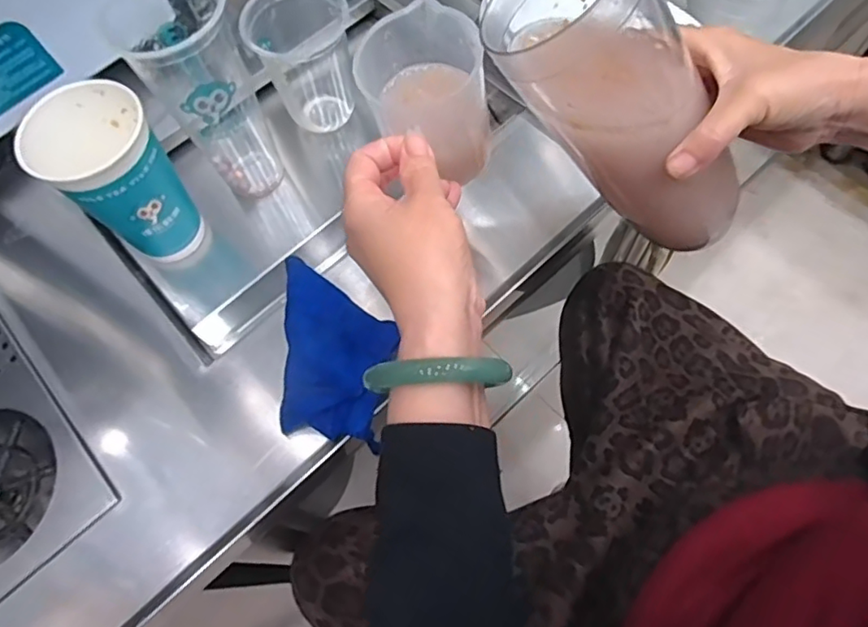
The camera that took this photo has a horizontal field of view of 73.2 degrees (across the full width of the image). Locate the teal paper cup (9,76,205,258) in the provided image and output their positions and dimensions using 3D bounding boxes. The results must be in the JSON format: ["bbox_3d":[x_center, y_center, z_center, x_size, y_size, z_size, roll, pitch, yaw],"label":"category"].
[{"bbox_3d":[-0.242,-0.103,0.463,0.081,0.133,0.082,-1,67,2],"label":"teal paper cup"}]

